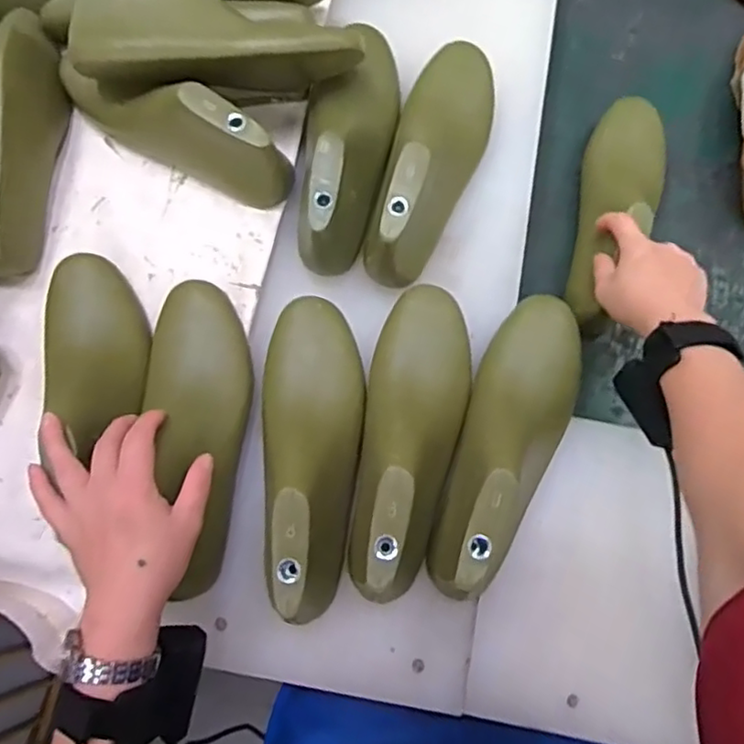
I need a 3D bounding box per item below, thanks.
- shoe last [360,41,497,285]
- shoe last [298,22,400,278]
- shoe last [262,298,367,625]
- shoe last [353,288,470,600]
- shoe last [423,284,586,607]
[{"bbox_3d":[0.053,-0.193,0.557,0.078,0.089,0.239,18,75,6],"label":"shoe last"},{"bbox_3d":[-0.021,-0.207,0.562,0.079,0.077,0.241,7,74,3],"label":"shoe last"},{"bbox_3d":[-0.041,0.054,0.479,0.087,0.072,0.245,-4,74,-1],"label":"shoe last"},{"bbox_3d":[0.031,0.044,0.491,0.078,0.097,0.247,12,73,3],"label":"shoe last"},{"bbox_3d":[0.110,0.051,0.485,0.076,0.084,0.235,19,75,6],"label":"shoe last"}]

